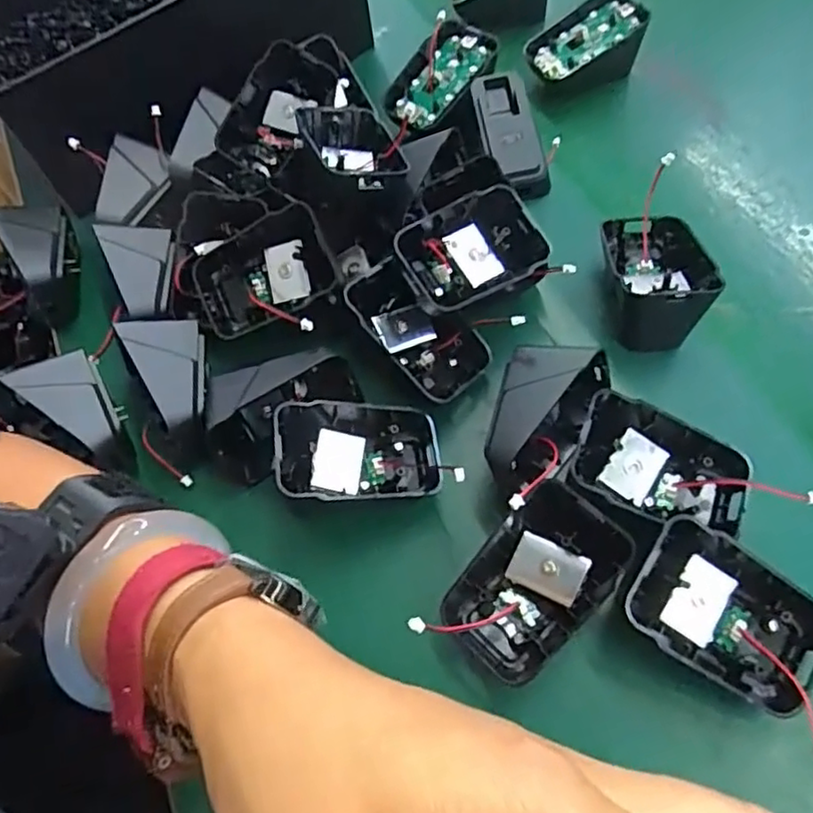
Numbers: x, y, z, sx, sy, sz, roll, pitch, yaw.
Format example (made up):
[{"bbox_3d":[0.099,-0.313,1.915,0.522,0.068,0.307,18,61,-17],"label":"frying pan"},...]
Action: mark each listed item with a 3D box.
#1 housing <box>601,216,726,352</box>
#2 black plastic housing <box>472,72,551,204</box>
[{"bbox_3d":[0.118,-0.064,0.313,0.043,0.043,0.067,1,61,5],"label":"housing"},{"bbox_3d":[0.057,-0.150,0.360,0.030,0.019,0.070,-19,84,-6],"label":"black plastic housing"}]

